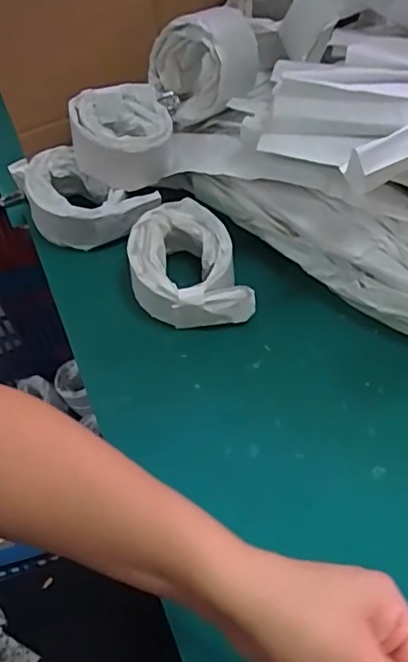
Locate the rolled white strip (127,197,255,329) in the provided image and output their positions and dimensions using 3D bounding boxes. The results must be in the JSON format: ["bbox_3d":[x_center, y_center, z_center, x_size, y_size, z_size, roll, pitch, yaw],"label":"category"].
[{"bbox_3d":[-0.017,-0.050,0.504,0.083,0.059,0.108,-20,55,-11],"label":"rolled white strip"}]

